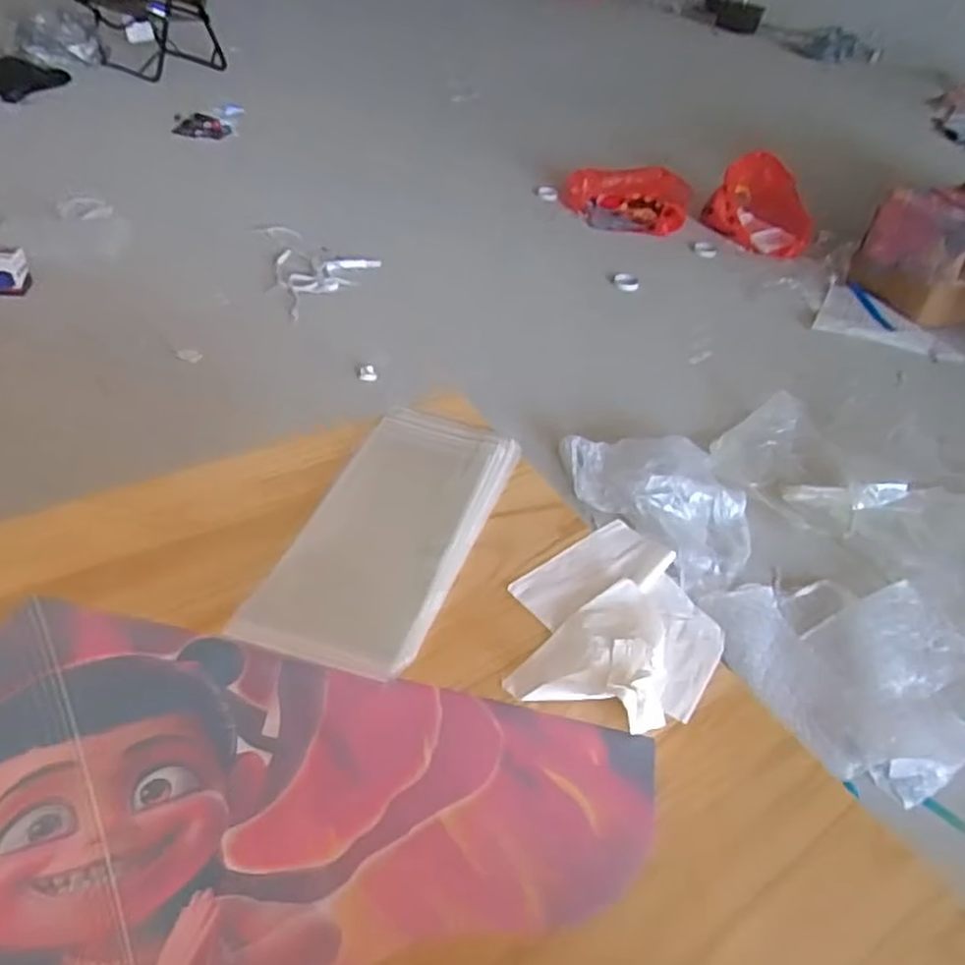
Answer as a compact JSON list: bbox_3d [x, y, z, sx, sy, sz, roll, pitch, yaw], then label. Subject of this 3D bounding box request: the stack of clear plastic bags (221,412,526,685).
[{"bbox_3d":[-0.083,0.038,0.721,0.160,0.020,0.344,16,46,10],"label":"stack of clear plastic bags"}]

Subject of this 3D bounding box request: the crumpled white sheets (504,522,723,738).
[{"bbox_3d":[0.125,0.120,0.665,0.181,0.028,0.224,15,42,9],"label":"crumpled white sheets"}]

